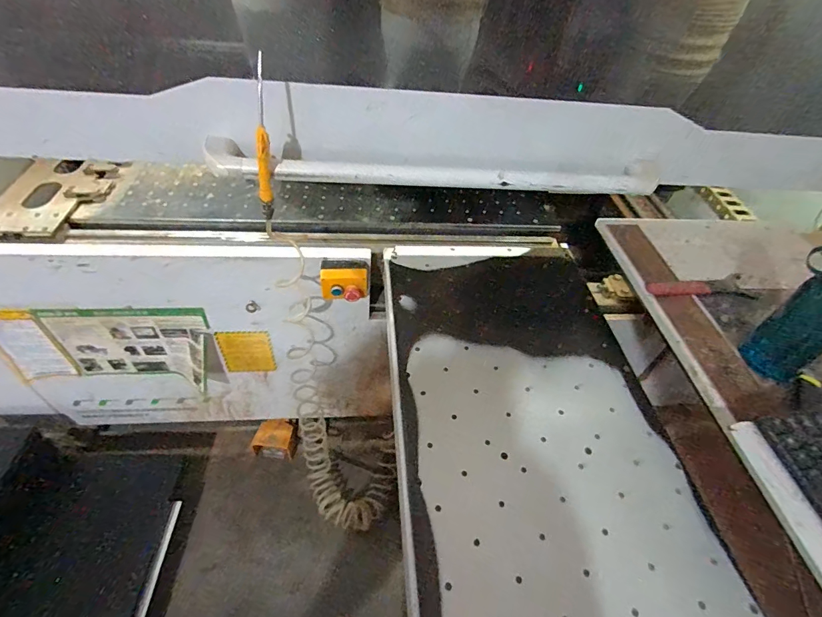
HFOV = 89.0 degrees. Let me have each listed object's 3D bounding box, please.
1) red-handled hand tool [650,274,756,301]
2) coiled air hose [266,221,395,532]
[{"bbox_3d":[0.583,-0.039,0.840,0.220,0.017,0.052,-3,48,-10],"label":"red-handled hand tool"},{"bbox_3d":[-0.247,0.296,1.244,0.206,0.938,0.500,-17,52,-18],"label":"coiled air hose"}]

